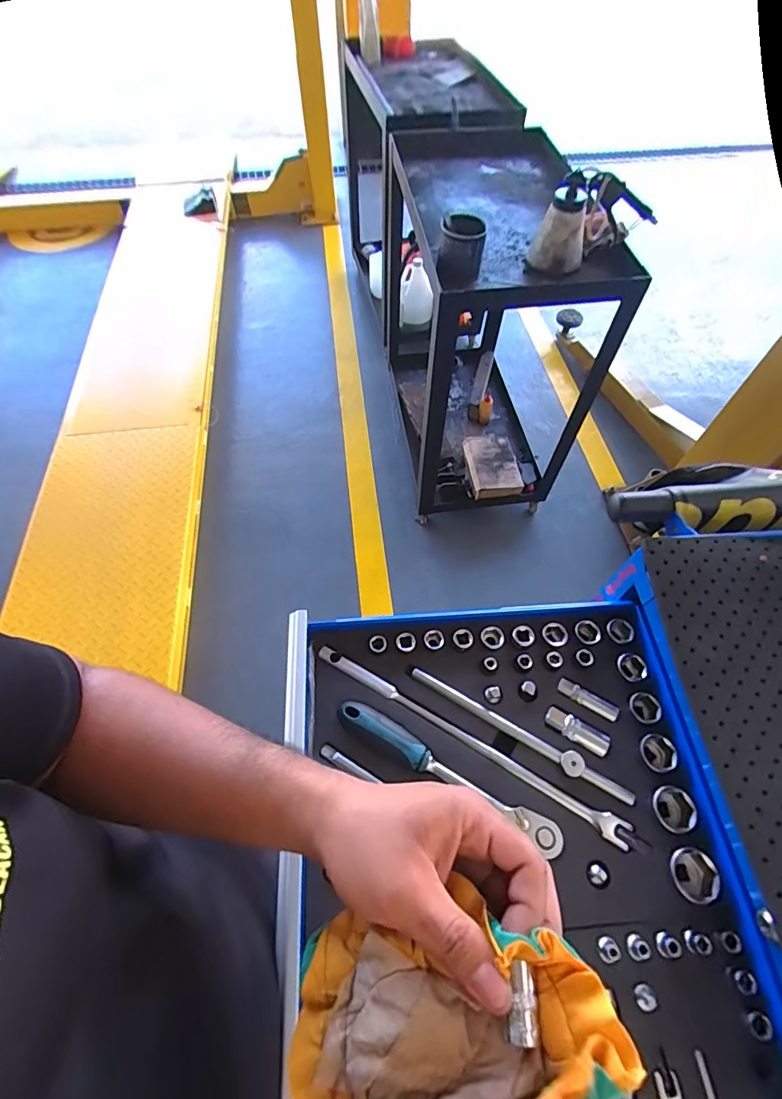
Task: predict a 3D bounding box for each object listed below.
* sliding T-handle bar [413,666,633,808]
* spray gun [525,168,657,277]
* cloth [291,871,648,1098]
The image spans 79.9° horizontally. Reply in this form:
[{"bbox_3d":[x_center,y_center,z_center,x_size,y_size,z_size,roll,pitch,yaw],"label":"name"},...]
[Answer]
[{"bbox_3d":[0.132,0.190,0.488,0.244,0.019,0.018,28,64,16],"label":"sliding T-handle bar"},{"bbox_3d":[0.476,-0.767,1.116,0.261,0.173,0.133,10,60,7],"label":"spray gun"},{"bbox_3d":[0.016,0.217,0.213,0.137,0.091,0.102,-29,64,-21],"label":"cloth"}]

